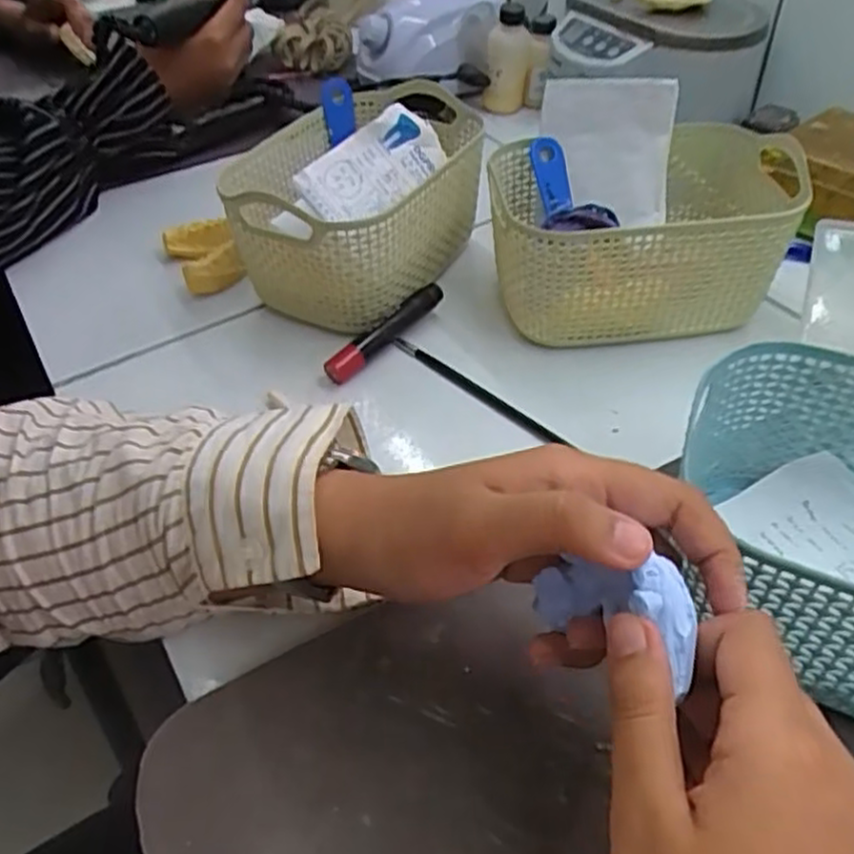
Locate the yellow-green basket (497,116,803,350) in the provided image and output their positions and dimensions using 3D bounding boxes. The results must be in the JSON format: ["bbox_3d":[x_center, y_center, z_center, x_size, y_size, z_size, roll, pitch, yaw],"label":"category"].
[{"bbox_3d":[0.131,-0.117,0.447,0.180,0.077,0.119,-5,45,0],"label":"yellow-green basket"}]

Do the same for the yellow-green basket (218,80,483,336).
[{"bbox_3d":[-0.038,-0.146,0.485,0.126,0.093,0.178,13,48,16],"label":"yellow-green basket"}]

